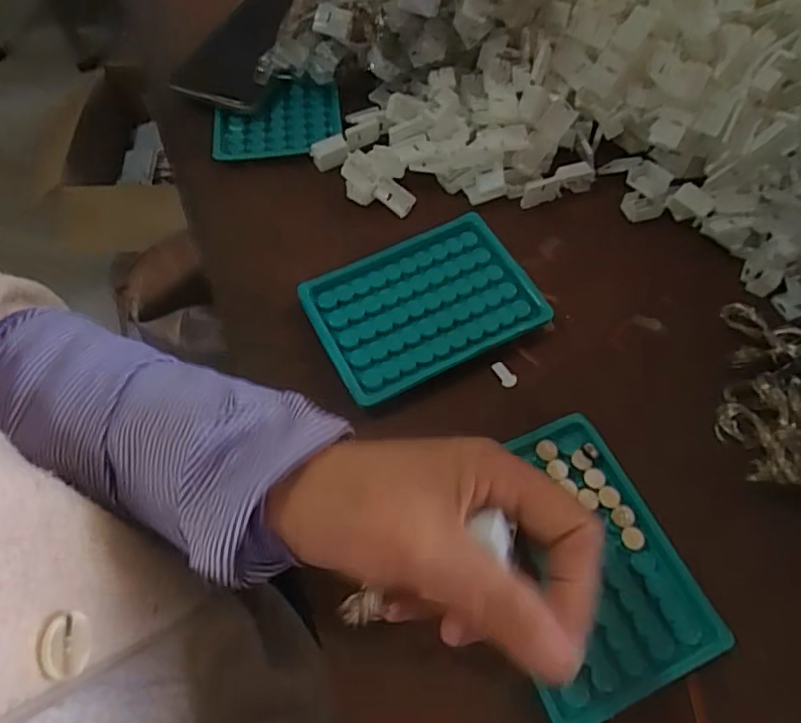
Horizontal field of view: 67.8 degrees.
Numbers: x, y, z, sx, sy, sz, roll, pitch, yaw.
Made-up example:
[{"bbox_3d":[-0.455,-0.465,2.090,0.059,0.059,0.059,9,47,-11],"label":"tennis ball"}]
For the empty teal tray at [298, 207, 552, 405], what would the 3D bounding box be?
[{"bbox_3d":[0.015,-0.035,0.379,0.135,0.016,0.097,-24,63,-13],"label":"empty teal tray"}]

